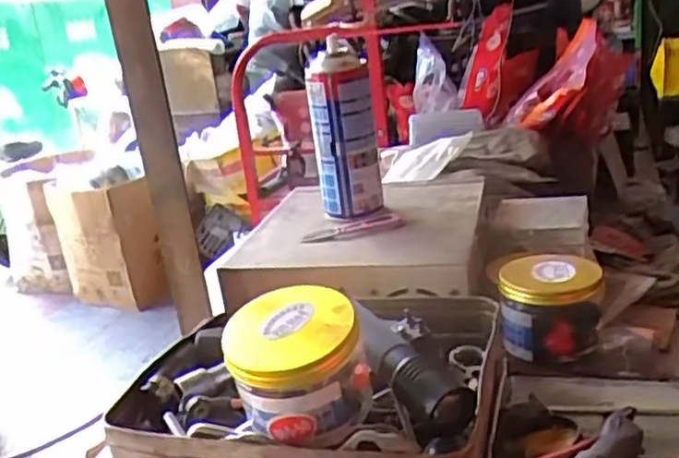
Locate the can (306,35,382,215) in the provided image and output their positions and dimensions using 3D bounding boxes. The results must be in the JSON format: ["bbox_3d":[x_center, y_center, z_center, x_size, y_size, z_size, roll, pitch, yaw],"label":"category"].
[{"bbox_3d":[0.006,-0.096,0.729,0.066,0.166,0.054,-7,19,-1],"label":"can"}]

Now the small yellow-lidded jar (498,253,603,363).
[{"bbox_3d":[0.175,0.064,0.589,0.081,0.064,0.071,-1,20,16],"label":"small yellow-lidded jar"}]

